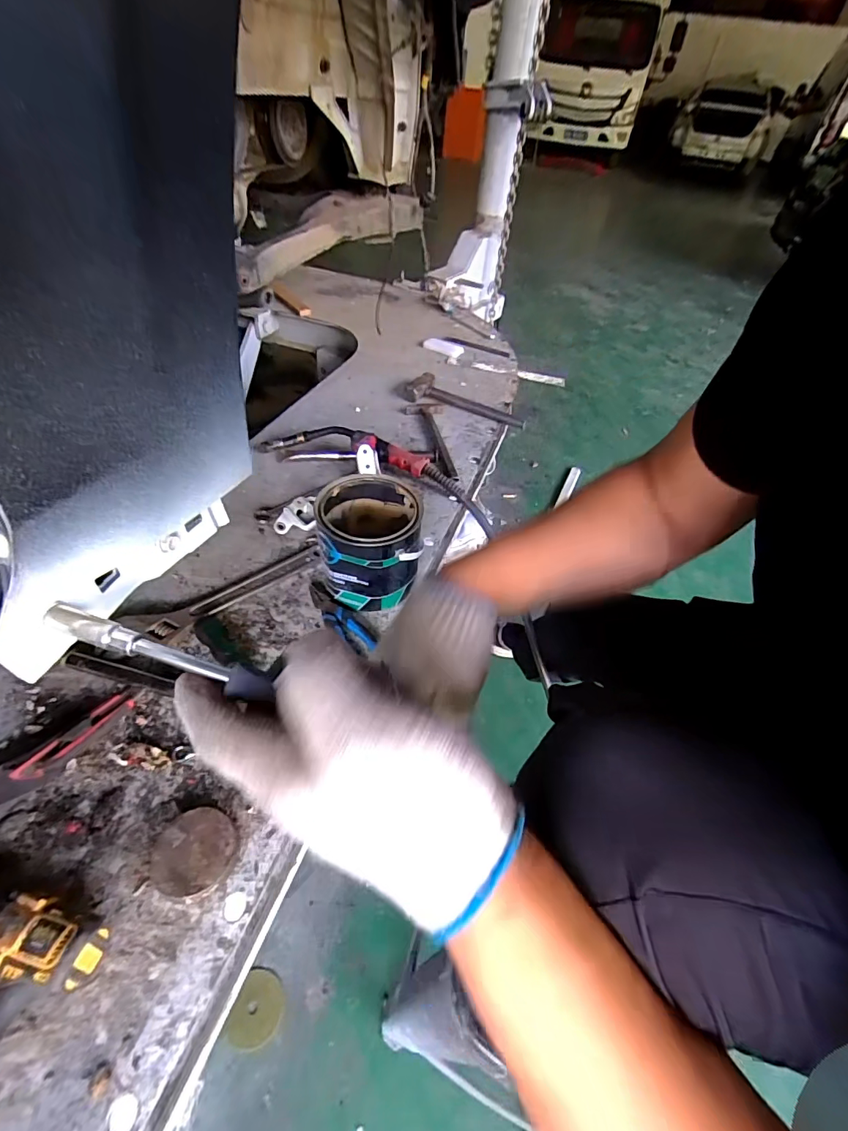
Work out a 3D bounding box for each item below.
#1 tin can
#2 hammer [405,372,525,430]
[{"bbox_3d":[-0.084,-0.040,0.722,0.142,0.151,0.154,1,46,-5],"label":"tin can"},{"bbox_3d":[0.112,-0.432,1.193,0.311,0.035,0.103,16,47,10],"label":"hammer"}]

